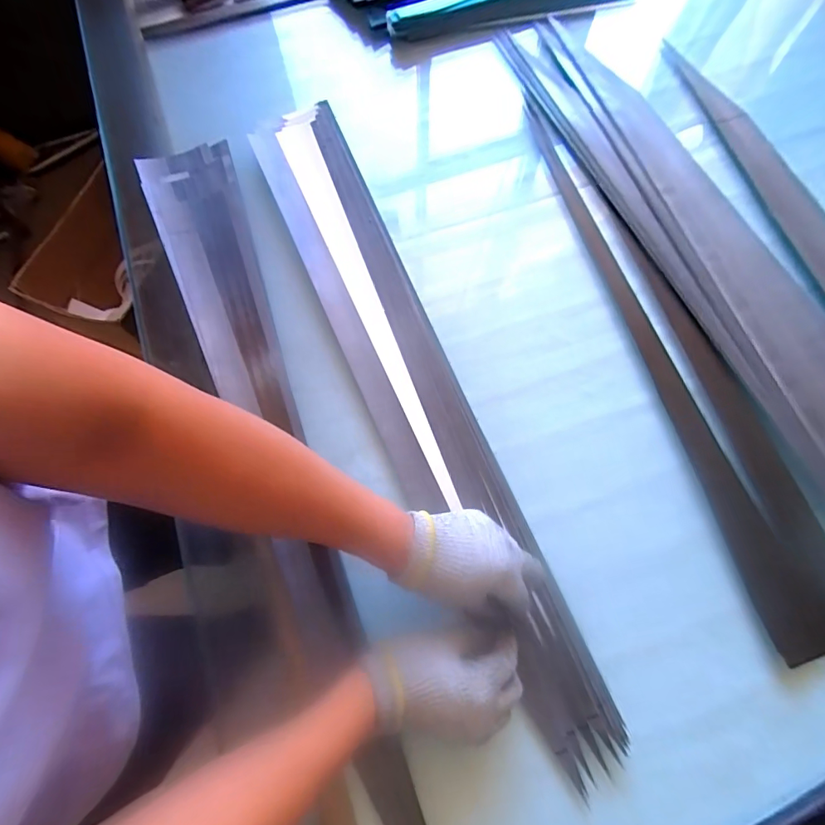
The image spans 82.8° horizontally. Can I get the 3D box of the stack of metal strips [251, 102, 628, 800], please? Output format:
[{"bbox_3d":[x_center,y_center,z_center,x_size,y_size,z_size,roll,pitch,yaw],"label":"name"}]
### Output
[{"bbox_3d":[-0.013,-0.046,0.523,0.105,0.029,0.803,-25,71,3],"label":"stack of metal strips"}]

